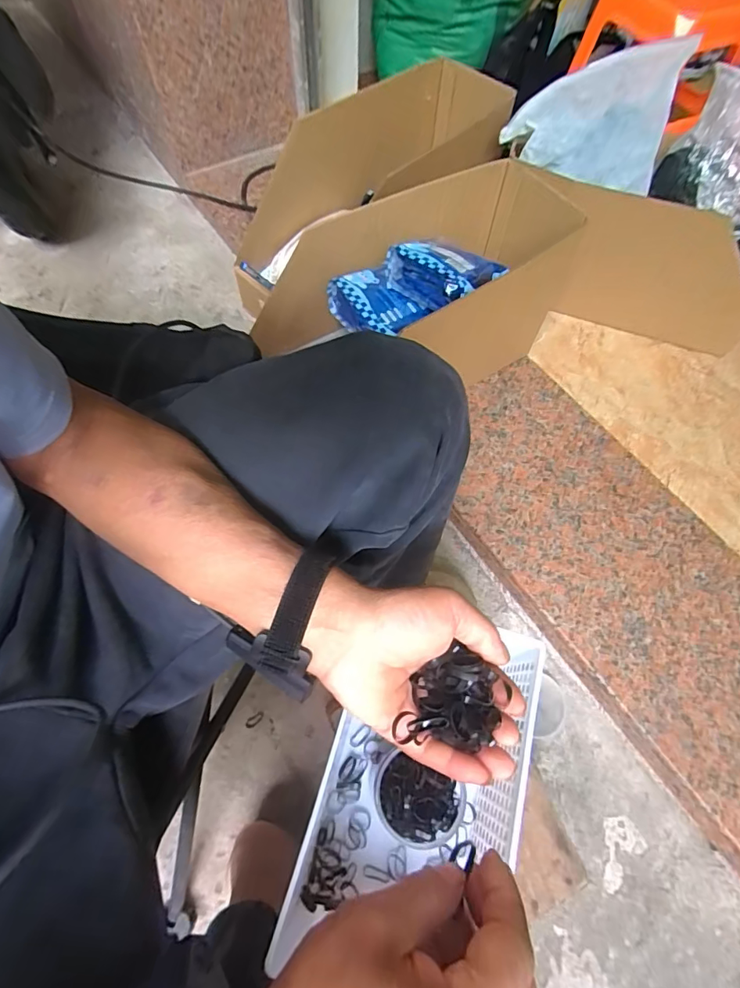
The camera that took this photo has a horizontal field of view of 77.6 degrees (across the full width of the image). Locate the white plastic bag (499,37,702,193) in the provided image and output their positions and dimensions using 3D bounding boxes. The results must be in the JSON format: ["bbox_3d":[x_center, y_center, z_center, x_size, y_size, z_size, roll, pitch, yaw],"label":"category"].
[{"bbox_3d":[0.365,-0.629,0.765,0.266,0.125,0.183,10,65,3],"label":"white plastic bag"}]

